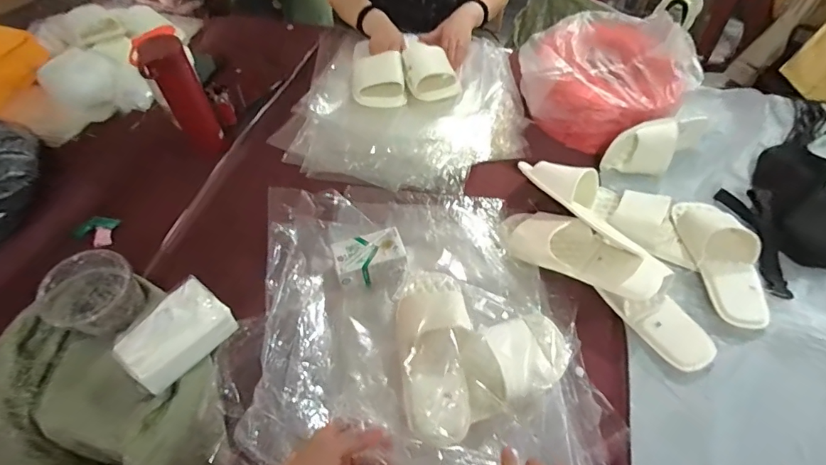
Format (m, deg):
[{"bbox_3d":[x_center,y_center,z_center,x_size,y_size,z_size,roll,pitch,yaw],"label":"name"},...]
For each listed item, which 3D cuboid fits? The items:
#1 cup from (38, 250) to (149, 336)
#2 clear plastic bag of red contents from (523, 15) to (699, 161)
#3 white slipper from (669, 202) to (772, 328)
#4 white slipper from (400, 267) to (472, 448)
[{"bbox_3d":[-0.449,0.090,0.611,0.106,0.072,0.113,0,54,0],"label":"cup"},{"bbox_3d":[0.357,-0.299,0.829,0.307,0.155,0.222,35,61,22],"label":"clear plastic bag of red contents"},{"bbox_3d":[0.486,0.040,0.669,0.102,0.049,0.211,0,54,0],"label":"white slipper"},{"bbox_3d":[0.030,0.145,0.561,0.089,0.057,0.238,-1,54,-1],"label":"white slipper"}]

